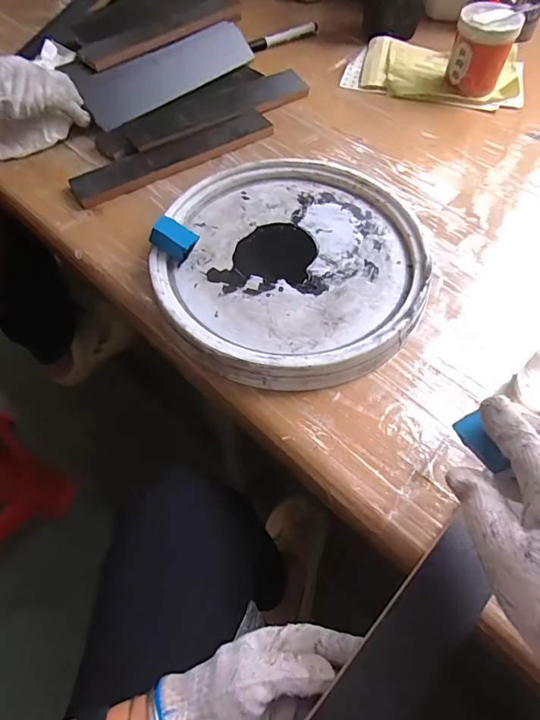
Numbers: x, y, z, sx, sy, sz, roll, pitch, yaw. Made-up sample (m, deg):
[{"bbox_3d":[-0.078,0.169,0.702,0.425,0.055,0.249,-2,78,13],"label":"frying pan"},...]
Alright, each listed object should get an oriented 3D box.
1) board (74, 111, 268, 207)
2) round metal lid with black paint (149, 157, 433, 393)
[{"bbox_3d":[-0.125,-0.276,0.599,0.280,0.014,0.058,-28,63,-16],"label":"board"},{"bbox_3d":[0.021,-0.105,0.484,0.277,0.038,0.289,0,59,0],"label":"round metal lid with black paint"}]

